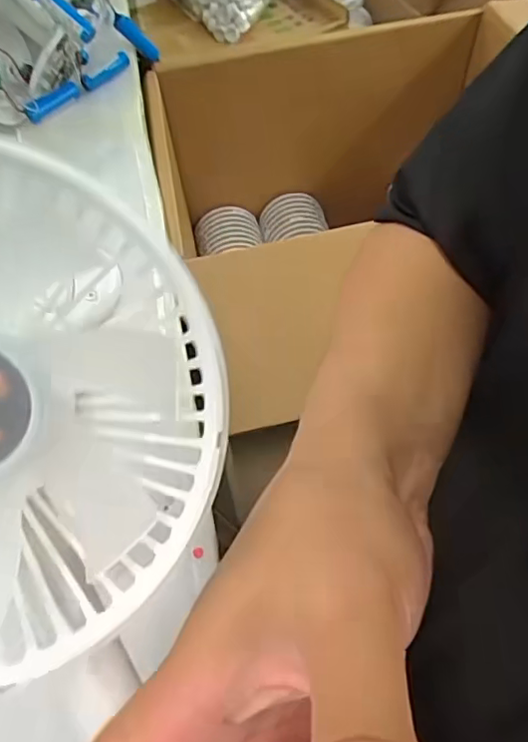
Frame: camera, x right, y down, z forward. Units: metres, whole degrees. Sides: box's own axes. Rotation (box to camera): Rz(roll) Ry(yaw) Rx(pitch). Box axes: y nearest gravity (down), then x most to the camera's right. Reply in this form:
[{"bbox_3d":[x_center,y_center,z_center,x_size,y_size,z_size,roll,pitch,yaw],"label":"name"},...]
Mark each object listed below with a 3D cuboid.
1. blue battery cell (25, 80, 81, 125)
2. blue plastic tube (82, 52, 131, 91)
[{"bbox_3d":[-0.246,-0.313,0.660,0.067,0.019,0.017,-39,61,-20],"label":"blue battery cell"},{"bbox_3d":[-0.188,-0.359,0.683,0.014,0.016,0.070,28,62,22],"label":"blue plastic tube"}]

